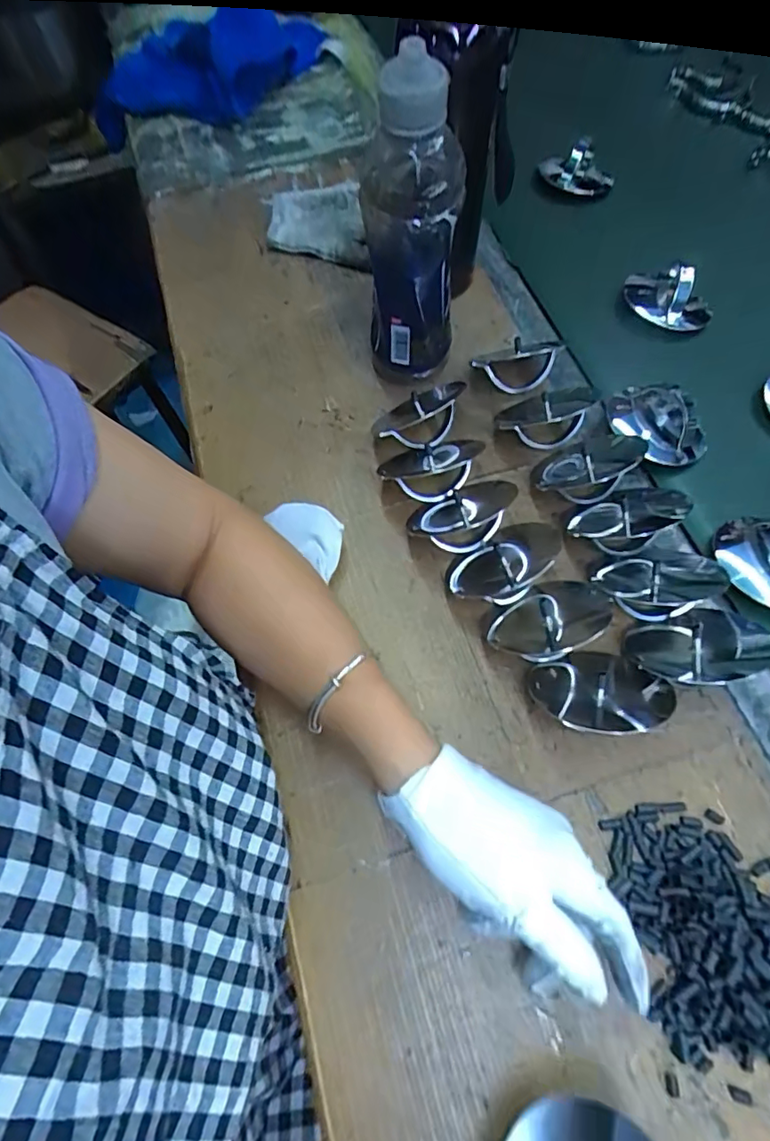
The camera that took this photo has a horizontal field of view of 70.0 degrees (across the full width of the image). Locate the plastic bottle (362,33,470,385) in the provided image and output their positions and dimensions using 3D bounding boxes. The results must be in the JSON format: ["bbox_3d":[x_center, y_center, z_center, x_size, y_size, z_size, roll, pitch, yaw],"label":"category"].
[{"bbox_3d":[0.021,-0.237,0.412,0.065,0.217,0.069,7,64,7],"label":"plastic bottle"}]

